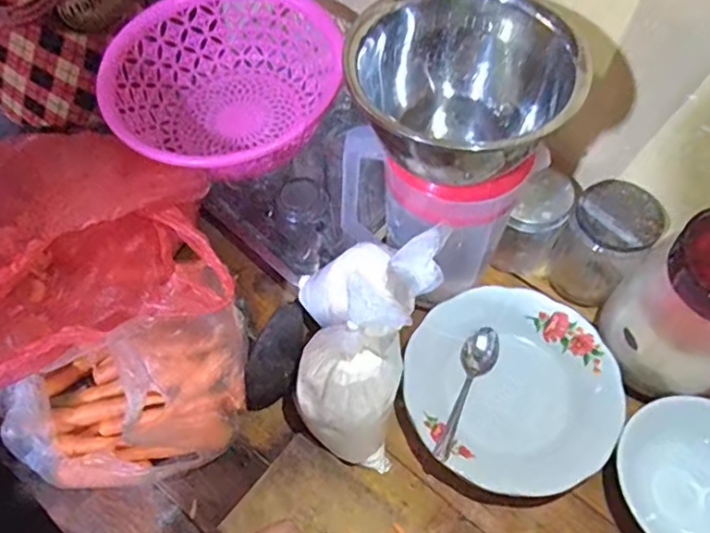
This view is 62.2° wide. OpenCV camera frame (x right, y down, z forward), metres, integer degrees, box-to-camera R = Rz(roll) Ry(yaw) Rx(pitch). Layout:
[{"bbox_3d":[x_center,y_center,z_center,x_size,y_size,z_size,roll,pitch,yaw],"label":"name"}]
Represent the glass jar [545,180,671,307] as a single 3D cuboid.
[{"bbox_3d":[0.266,-0.022,0.636,0.068,0.139,0.081,-41,66,-21],"label":"glass jar"}]

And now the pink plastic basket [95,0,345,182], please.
[{"bbox_3d":[-0.158,-0.201,0.679,0.220,0.096,0.263,12,60,8],"label":"pink plastic basket"}]

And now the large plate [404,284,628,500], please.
[{"bbox_3d":[0.154,0.118,0.585,0.201,0.025,0.202,-1,59,1],"label":"large plate"}]

